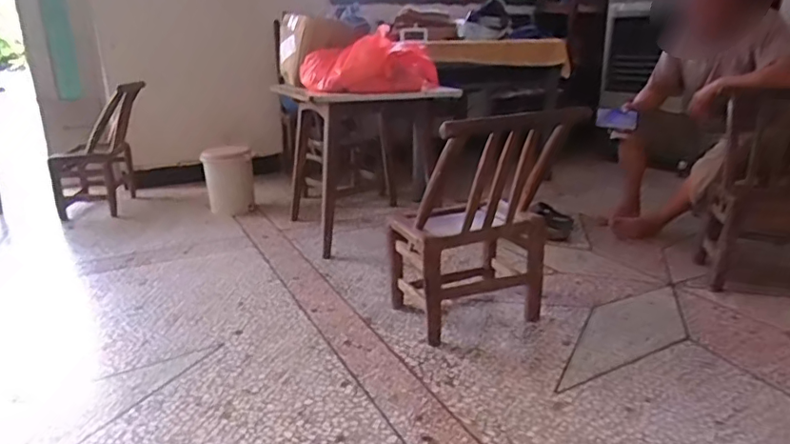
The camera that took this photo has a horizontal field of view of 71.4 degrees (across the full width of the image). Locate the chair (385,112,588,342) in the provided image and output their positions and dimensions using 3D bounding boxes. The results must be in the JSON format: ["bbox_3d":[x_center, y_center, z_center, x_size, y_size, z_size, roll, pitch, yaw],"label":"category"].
[{"bbox_3d":[0.237,0.013,1.506,0.417,0.658,0.494,-6,19,-15],"label":"chair"}]

